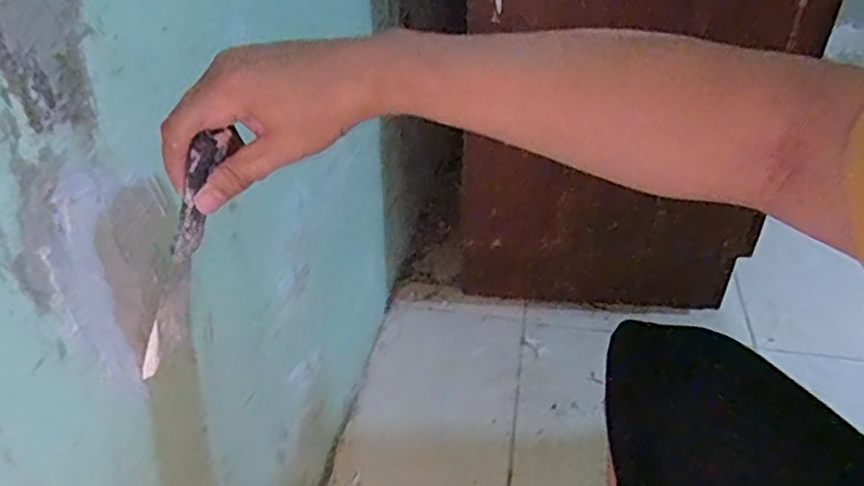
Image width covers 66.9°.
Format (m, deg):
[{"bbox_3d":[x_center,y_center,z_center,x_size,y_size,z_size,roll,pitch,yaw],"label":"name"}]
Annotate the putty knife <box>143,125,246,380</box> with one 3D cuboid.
[{"bbox_3d":[-0.165,0.010,0.440,0.021,0.194,0.052,20,35,-11],"label":"putty knife"}]

